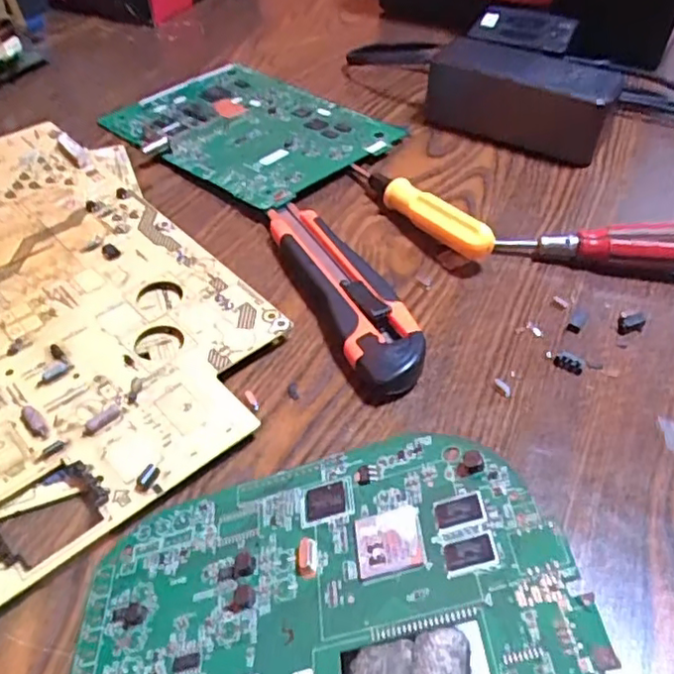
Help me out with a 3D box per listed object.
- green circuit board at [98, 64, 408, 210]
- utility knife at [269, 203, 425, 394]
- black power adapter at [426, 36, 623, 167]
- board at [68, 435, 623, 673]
[{"bbox_3d":[-0.069,-0.161,0.486,0.197,0.010,0.144,31,51,24],"label":"green circuit board"},{"bbox_3d":[0.002,-0.030,0.347,0.036,0.019,0.151,-15,48,-18],"label":"utility knife"},{"bbox_3d":[0.137,-0.179,0.485,0.133,0.058,0.073,27,50,21],"label":"black power adapter"},{"bbox_3d":[-0.012,0.084,0.177,0.153,0.010,0.116,-19,41,10],"label":"board"}]

